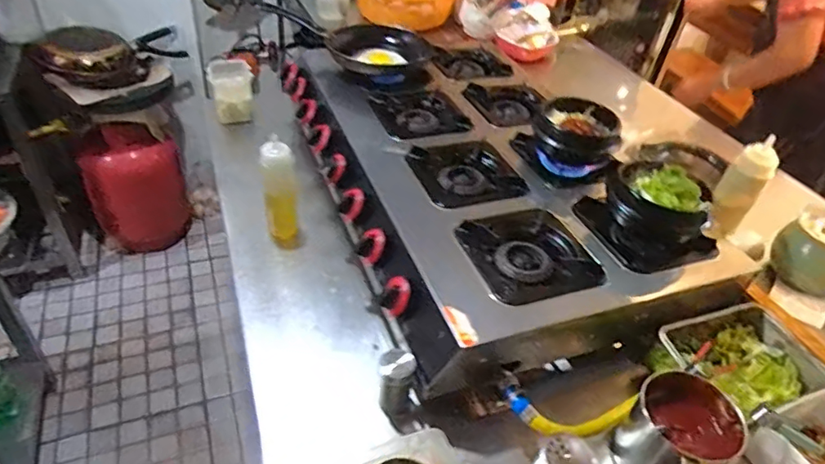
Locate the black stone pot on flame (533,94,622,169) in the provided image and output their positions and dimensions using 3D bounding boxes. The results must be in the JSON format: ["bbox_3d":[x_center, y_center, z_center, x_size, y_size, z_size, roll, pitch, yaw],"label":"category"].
[{"bbox_3d":[0.303,-0.188,1.019,0.152,0.081,0.117,10,40,3],"label":"black stone pot on flame"}]

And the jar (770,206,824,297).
[{"bbox_3d":[0.668,0.034,0.890,0.116,0.110,0.093,21,42,15],"label":"jar"}]

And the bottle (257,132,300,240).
[{"bbox_3d":[-0.233,-0.072,0.955,0.059,0.190,0.048,-4,41,-13],"label":"bottle"}]

